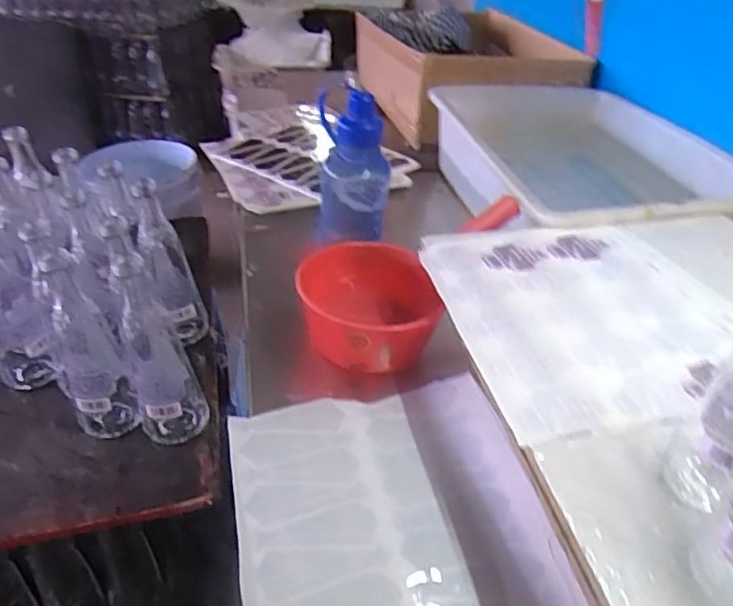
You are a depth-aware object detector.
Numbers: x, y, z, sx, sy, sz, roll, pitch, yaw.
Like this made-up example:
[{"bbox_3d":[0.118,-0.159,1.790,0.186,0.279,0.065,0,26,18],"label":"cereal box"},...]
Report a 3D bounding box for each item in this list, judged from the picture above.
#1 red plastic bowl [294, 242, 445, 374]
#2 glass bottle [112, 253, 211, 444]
[{"bbox_3d":[0.000,0.003,0.699,0.156,0.081,0.169,-1,36,1],"label":"red plastic bowl"},{"bbox_3d":[-0.211,0.049,0.604,0.066,0.202,0.075,-15,38,-18],"label":"glass bottle"}]

